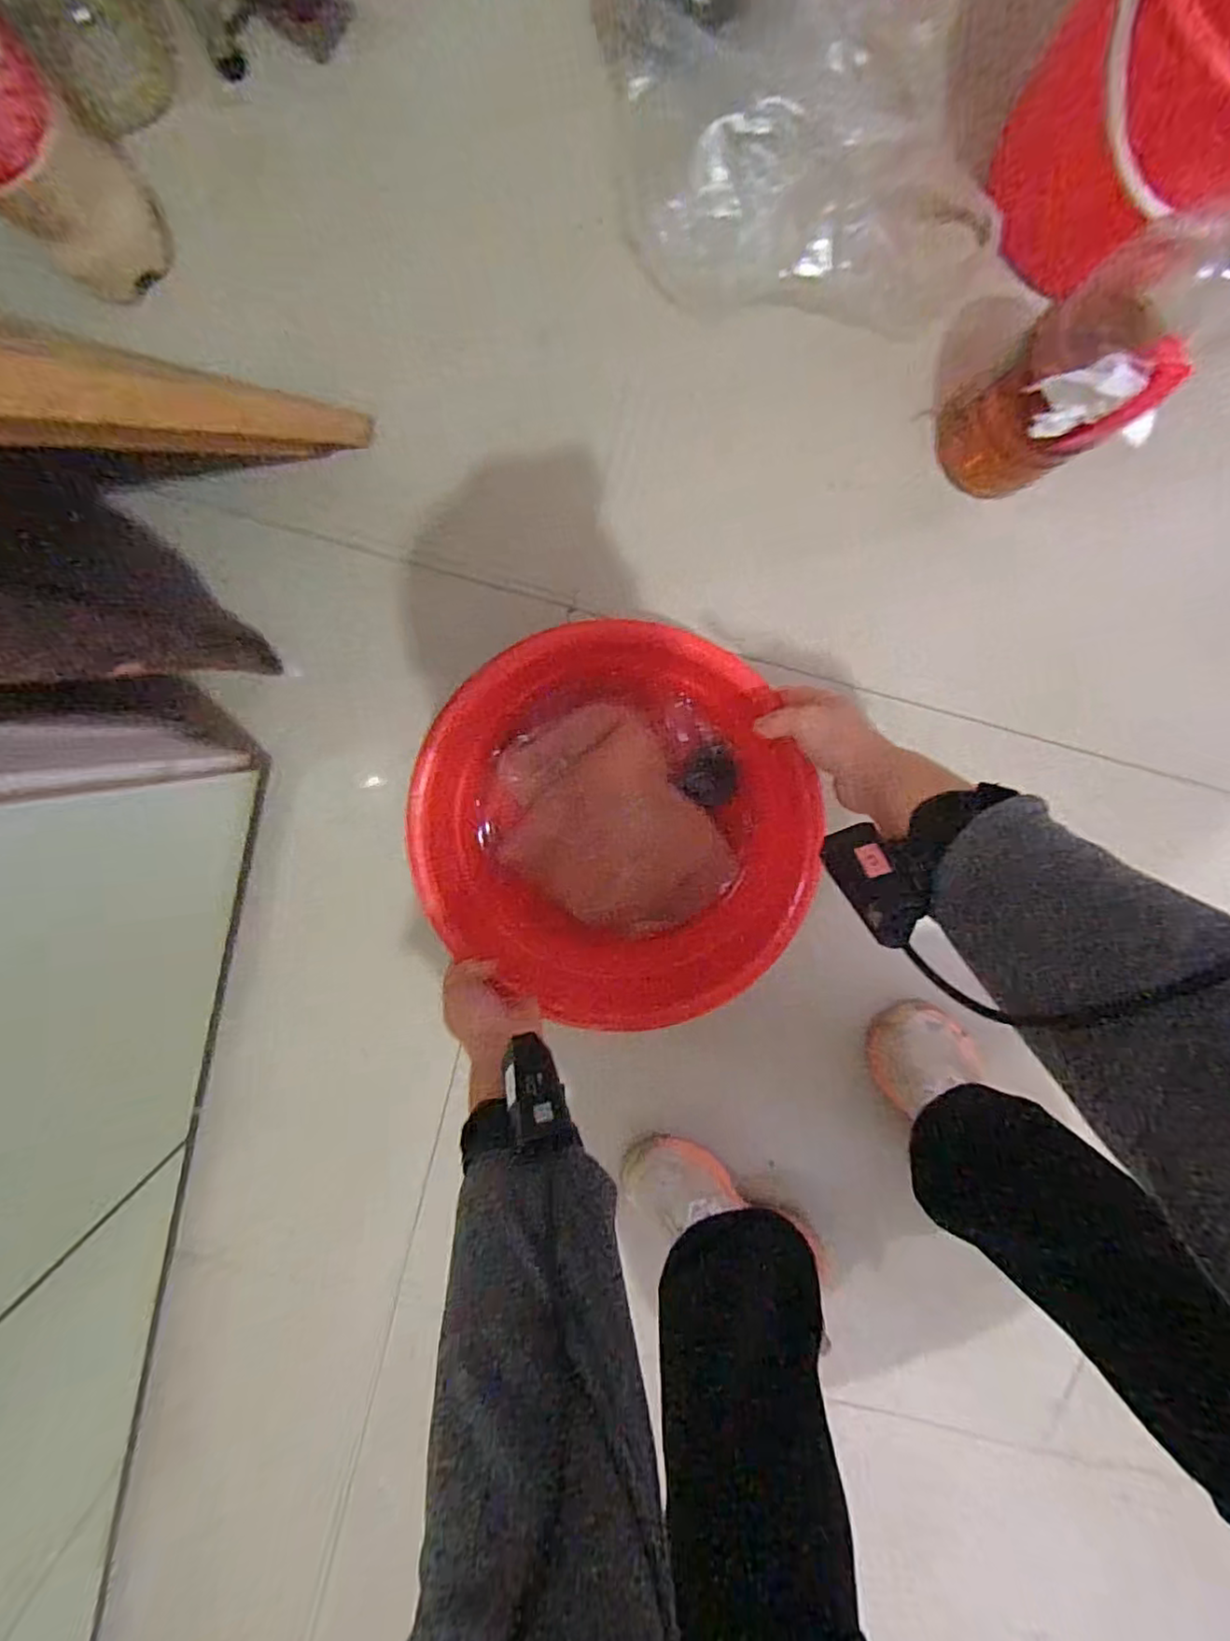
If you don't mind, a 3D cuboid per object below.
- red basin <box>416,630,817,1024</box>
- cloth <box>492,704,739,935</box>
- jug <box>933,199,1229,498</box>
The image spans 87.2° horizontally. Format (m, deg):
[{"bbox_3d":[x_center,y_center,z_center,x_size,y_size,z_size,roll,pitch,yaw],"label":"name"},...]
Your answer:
[{"bbox_3d":[0.003,0.016,0.601,0.310,0.111,0.326,0,99,-1],"label":"red basin"},{"bbox_3d":[-0.010,0.011,0.644,0.182,0.029,0.227,-34,98,5],"label":"cloth"},{"bbox_3d":[0.364,-0.340,0.467,0.126,0.278,0.107,-39,98,5],"label":"jug"}]

